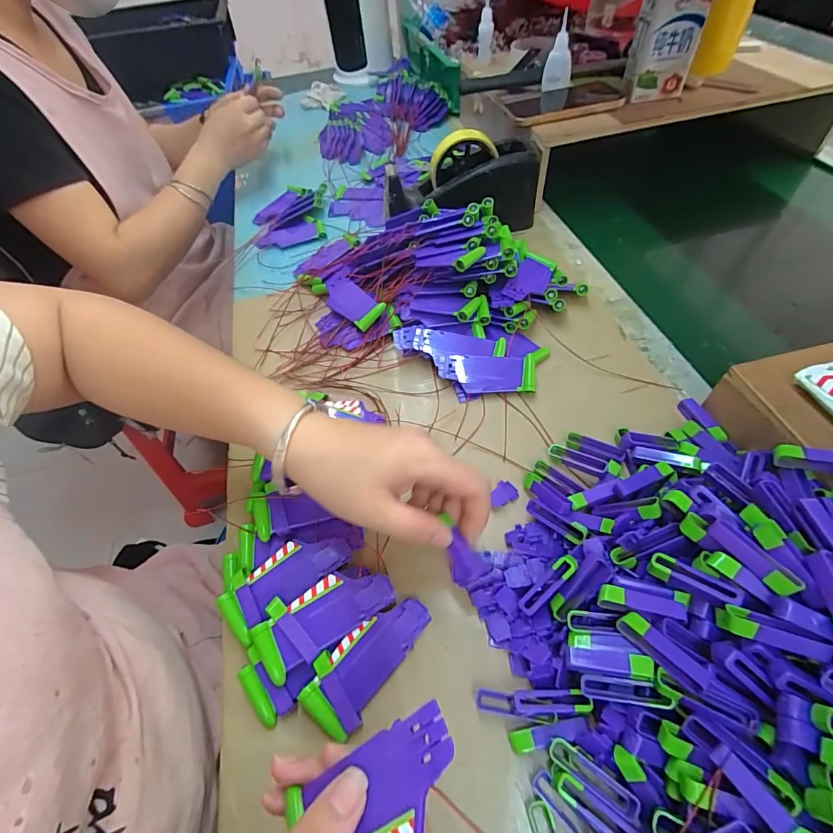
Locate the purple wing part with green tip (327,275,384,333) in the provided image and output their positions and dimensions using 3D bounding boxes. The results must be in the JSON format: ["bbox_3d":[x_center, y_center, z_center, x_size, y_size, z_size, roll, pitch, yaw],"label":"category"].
[{"bbox_3d":[-0.075,-0.129,0.465,0.091,0.006,0.036,39,88,30],"label":"purple wing part with green tip"}]

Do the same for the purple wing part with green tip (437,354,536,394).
[{"bbox_3d":[0.066,-0.040,0.397,0.090,0.007,0.036,1,79,8],"label":"purple wing part with green tip"}]

